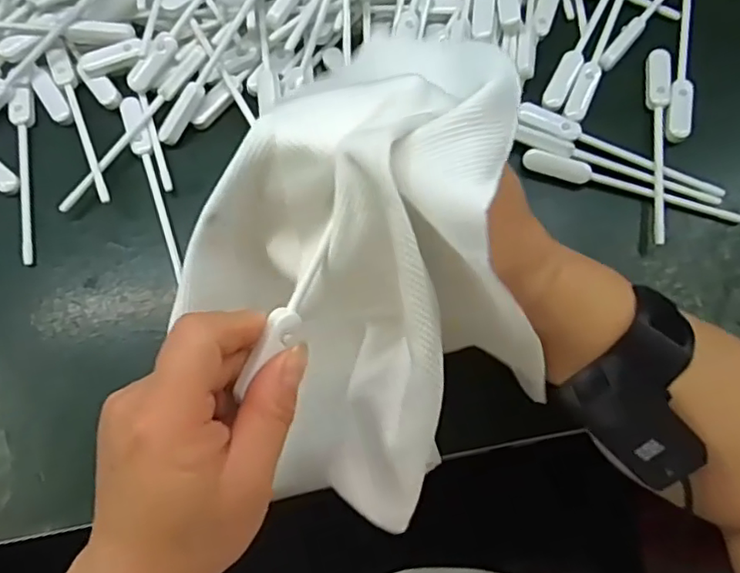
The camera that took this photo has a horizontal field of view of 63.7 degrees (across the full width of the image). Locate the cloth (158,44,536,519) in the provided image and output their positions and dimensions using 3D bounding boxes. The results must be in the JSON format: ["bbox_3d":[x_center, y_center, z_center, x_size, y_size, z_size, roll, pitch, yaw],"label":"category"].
[{"bbox_3d":[0.005,0.002,0.272,0.163,0.123,0.160,-35,77,-8],"label":"cloth"}]

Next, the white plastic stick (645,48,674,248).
[{"bbox_3d":[0.193,-0.094,0.391,0.017,0.007,0.140,4,75,2],"label":"white plastic stick"}]

